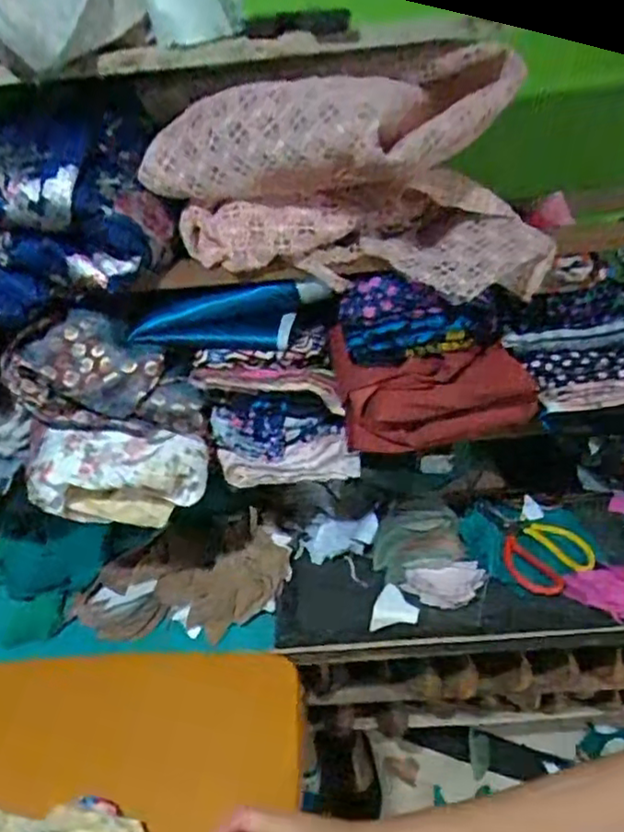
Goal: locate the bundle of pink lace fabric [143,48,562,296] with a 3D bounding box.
[{"bbox_3d":[0.036,-0.239,0.680,0.389,0.192,0.167,5,34,17],"label":"bundle of pink lace fabric"}]

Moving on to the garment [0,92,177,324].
[{"bbox_3d":[-0.285,-0.213,0.680,0.259,0.178,0.103,-15,34,-13],"label":"garment"}]

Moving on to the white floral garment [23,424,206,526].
[{"bbox_3d":[-0.232,0.081,0.784,0.211,0.116,0.071,-3,33,5],"label":"white floral garment"}]

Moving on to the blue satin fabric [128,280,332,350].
[{"bbox_3d":[-0.094,-0.114,0.757,0.217,0.072,0.030,-6,33,0],"label":"blue satin fabric"}]

